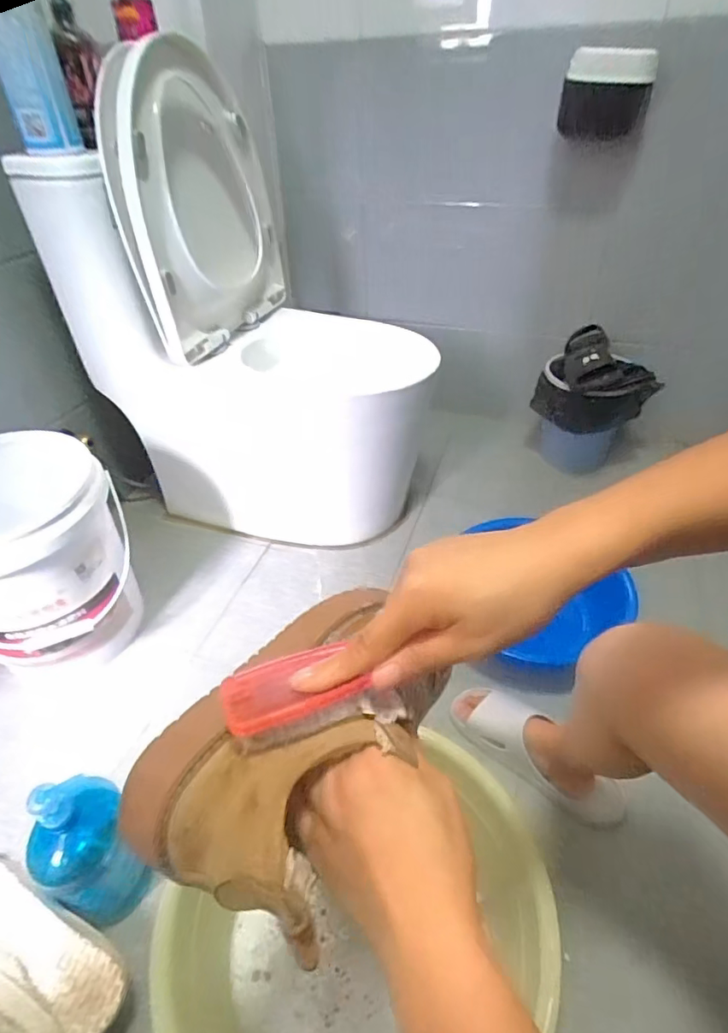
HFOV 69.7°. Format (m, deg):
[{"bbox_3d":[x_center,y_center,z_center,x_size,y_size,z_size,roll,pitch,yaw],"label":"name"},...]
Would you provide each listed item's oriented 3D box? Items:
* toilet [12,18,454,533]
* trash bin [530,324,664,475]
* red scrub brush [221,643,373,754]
[{"bbox_3d":[-0.191,-0.367,1.075,0.623,0.789,0.389,11,41,15],"label":"toilet"},{"bbox_3d":[0.543,-0.249,1.280,0.249,0.345,0.223,15,43,19],"label":"trash bin"},{"bbox_3d":[-0.039,0.096,0.292,0.073,0.020,0.045,-16,42,-16],"label":"red scrub brush"}]

